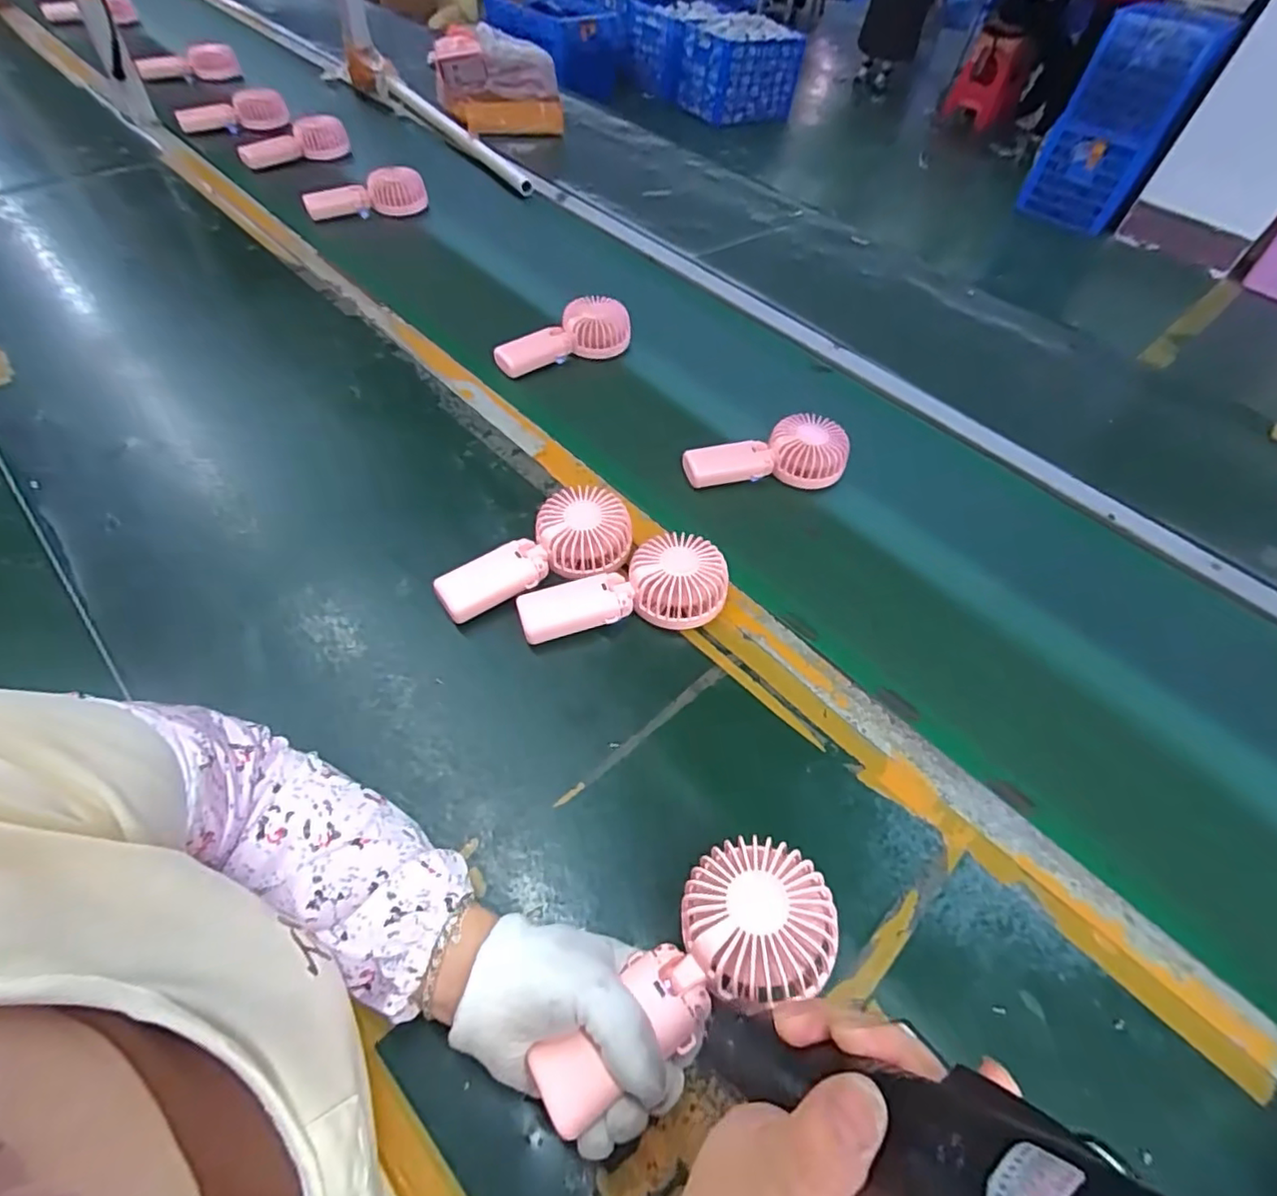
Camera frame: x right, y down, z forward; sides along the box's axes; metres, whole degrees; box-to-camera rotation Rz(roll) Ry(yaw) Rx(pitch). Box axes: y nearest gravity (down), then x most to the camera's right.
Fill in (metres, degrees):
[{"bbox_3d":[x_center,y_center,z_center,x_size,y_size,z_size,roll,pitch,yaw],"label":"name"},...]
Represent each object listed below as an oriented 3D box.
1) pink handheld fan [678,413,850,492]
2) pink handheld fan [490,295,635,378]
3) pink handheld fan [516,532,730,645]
[{"bbox_3d":[0.141,-0.161,0.670,0.180,0.042,0.074,-8,55,-11],"label":"pink handheld fan"},{"bbox_3d":[-0.102,-0.333,0.780,0.182,0.057,0.079,-19,58,-18],"label":"pink handheld fan"},{"bbox_3d":[-0.014,-0.009,0.536,0.182,0.047,0.082,-6,55,-9],"label":"pink handheld fan"}]

